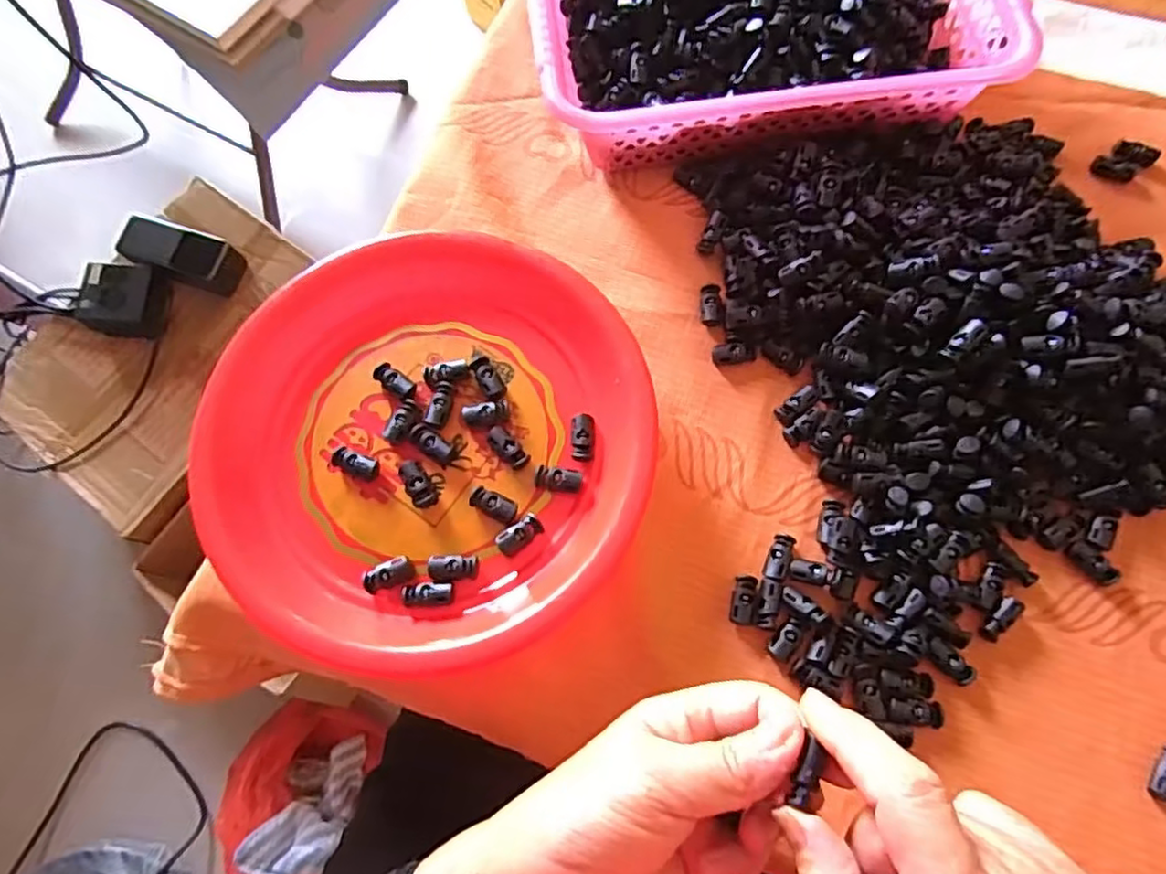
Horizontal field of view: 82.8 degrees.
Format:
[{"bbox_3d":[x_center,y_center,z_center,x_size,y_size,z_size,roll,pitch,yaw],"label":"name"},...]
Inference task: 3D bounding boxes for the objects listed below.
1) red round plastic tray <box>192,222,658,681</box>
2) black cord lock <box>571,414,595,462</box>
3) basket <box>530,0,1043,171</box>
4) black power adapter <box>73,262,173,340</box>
[{"bbox_3d":[-0.091,-0.001,0.394,0.243,0.038,0.256,0,73,1],"label":"red round plastic tray"},{"bbox_3d":[0.000,0.000,0.393,0.013,0.010,0.027,1,73,2],"label":"black cord lock"},{"bbox_3d":[0.118,-0.303,0.462,0.299,0.066,0.209,-7,73,0],"label":"basket"},{"bbox_3d":[-0.545,-0.161,0.781,0.086,0.047,0.078,4,74,3],"label":"black power adapter"}]

